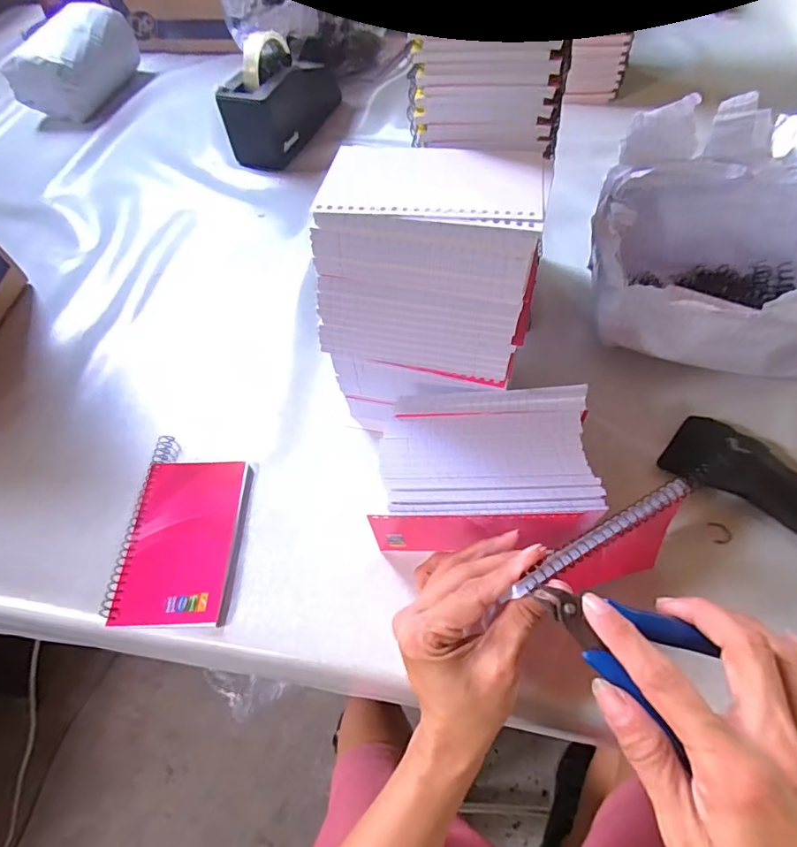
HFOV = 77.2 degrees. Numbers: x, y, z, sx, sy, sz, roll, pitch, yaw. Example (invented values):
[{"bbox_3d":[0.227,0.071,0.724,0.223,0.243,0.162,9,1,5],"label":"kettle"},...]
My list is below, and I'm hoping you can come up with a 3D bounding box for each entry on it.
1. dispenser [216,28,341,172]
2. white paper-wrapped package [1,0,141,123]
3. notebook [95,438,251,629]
[{"bbox_3d":[-0.163,-0.454,0.676,0.077,0.108,0.187,15,60,16],"label":"dispenser"},{"bbox_3d":[-0.523,-0.589,0.812,0.092,0.097,0.200,15,60,16],"label":"white paper-wrapped package"},{"bbox_3d":[-0.170,0.081,0.398,0.092,0.014,0.153,-2,57,5],"label":"notebook"}]

